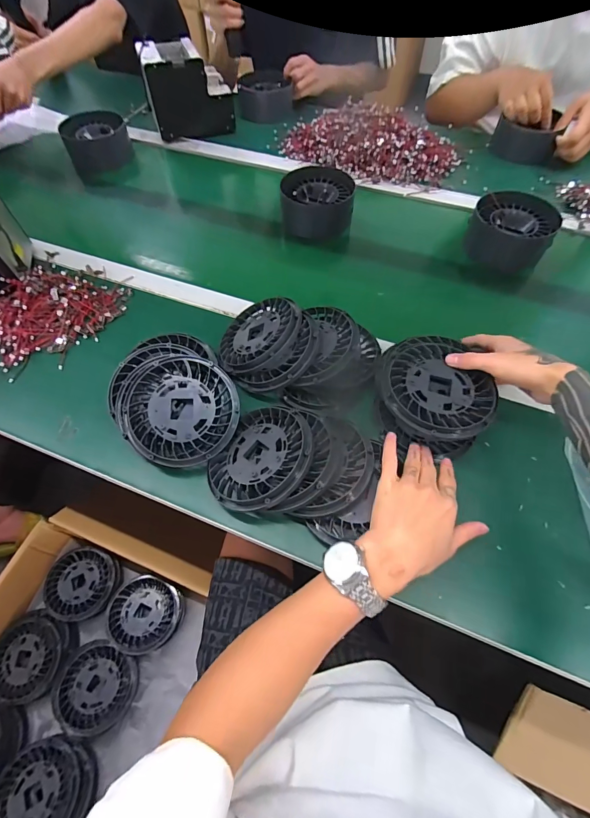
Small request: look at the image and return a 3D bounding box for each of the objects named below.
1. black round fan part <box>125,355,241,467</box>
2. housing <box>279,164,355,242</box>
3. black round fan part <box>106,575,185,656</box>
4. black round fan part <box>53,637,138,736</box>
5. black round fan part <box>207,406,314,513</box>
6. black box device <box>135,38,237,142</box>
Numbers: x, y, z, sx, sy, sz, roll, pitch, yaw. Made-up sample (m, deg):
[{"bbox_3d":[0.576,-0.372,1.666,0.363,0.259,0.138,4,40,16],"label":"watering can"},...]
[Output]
[{"bbox_3d":[-0.136,0.001,0.449,0.128,0.018,0.132,1,79,-5],"label":"black round fan part"},{"bbox_3d":[0.044,-0.397,0.719,0.135,0.075,0.126,4,59,4],"label":"housing"},{"bbox_3d":[-0.296,0.405,0.729,0.141,0.040,0.132,5,59,4],"label":"black round fan part"},{"bbox_3d":[-0.364,0.510,0.681,0.133,0.055,0.133,0,58,1],"label":"black round fan part"},{"bbox_3d":[-0.037,0.055,0.421,0.108,0.018,0.126,24,71,38],"label":"black round fan part"},{"bbox_3d":[-0.251,-0.764,0.879,0.195,0.129,0.120,-14,59,-8],"label":"black box device"}]

